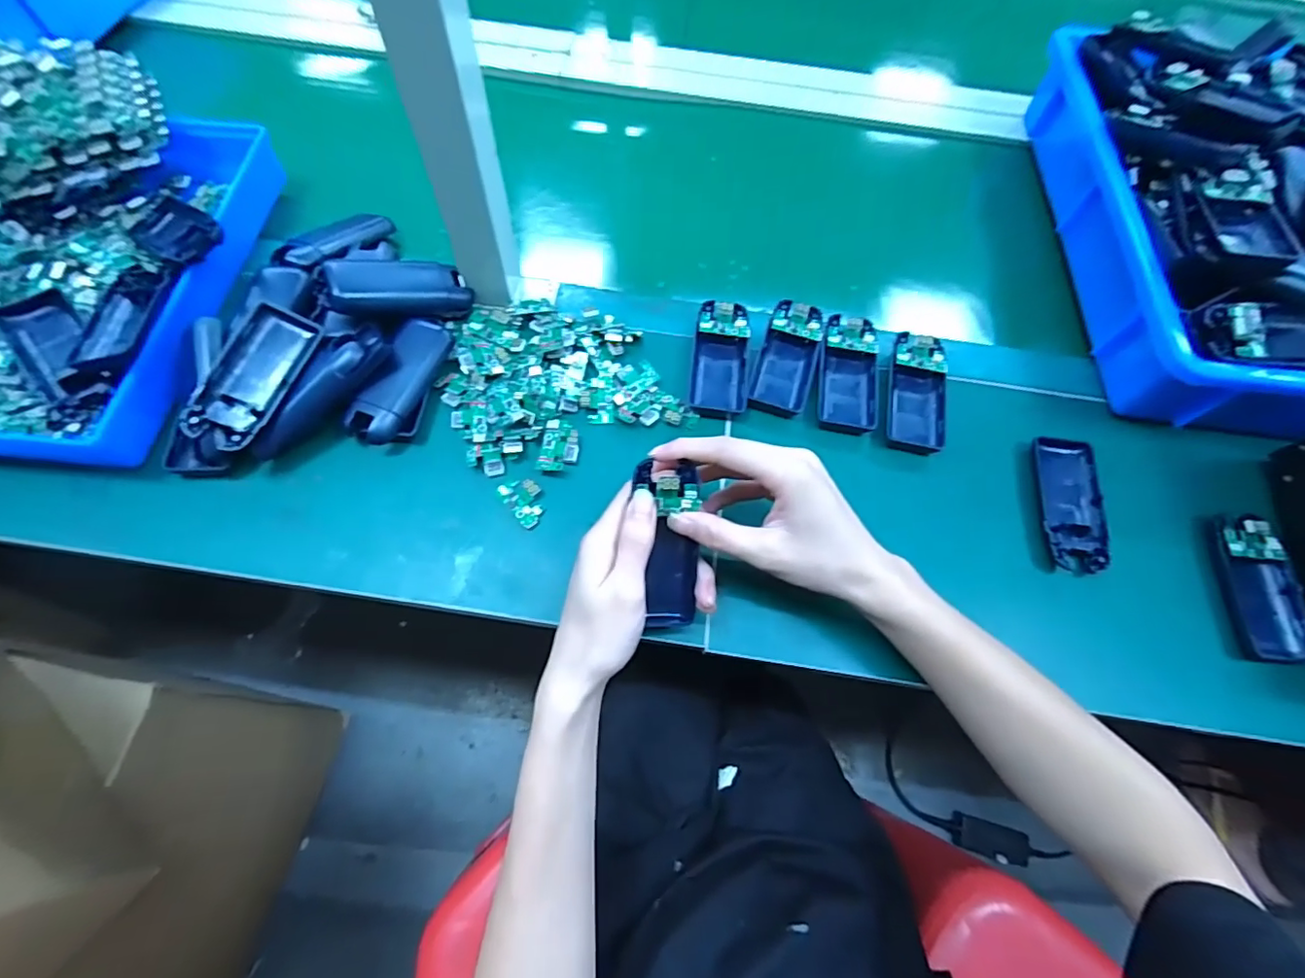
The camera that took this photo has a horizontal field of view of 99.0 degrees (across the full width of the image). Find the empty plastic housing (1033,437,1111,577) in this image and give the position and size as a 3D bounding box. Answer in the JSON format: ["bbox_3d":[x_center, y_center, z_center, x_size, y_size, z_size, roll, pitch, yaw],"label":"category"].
[{"bbox_3d":[0.306,0.006,0.410,0.045,0.013,0.112,7,65,0],"label":"empty plastic housing"}]

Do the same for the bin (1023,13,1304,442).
[{"bbox_3d":[0.515,-0.227,0.470,0.293,0.110,0.412,6,65,0],"label":"bin"}]

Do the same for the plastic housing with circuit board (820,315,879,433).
[{"bbox_3d":[0.156,-0.093,0.443,0.044,0.024,0.096,9,65,1],"label":"plastic housing with circuit board"}]

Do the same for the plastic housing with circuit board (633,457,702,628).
[{"bbox_3d":[0.010,0.037,0.345,0.037,0.017,0.105,-2,105,-4],"label":"plastic housing with circuit board"}]

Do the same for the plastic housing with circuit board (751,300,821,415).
[{"bbox_3d":[0.110,-0.108,0.448,0.042,0.017,0.098,17,66,5],"label":"plastic housing with circuit board"}]

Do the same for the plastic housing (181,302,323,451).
[{"bbox_3d":[-0.275,-0.078,0.384,0.047,0.027,0.102,21,66,6],"label":"plastic housing"}]

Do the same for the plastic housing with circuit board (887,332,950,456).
[{"bbox_3d":[0.209,-0.077,0.437,0.041,0.020,0.098,12,65,2],"label":"plastic housing with circuit board"}]

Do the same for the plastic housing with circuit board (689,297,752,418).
[{"bbox_3d":[0.055,-0.106,0.443,0.044,0.019,0.102,7,65,0],"label":"plastic housing with circuit board"}]

